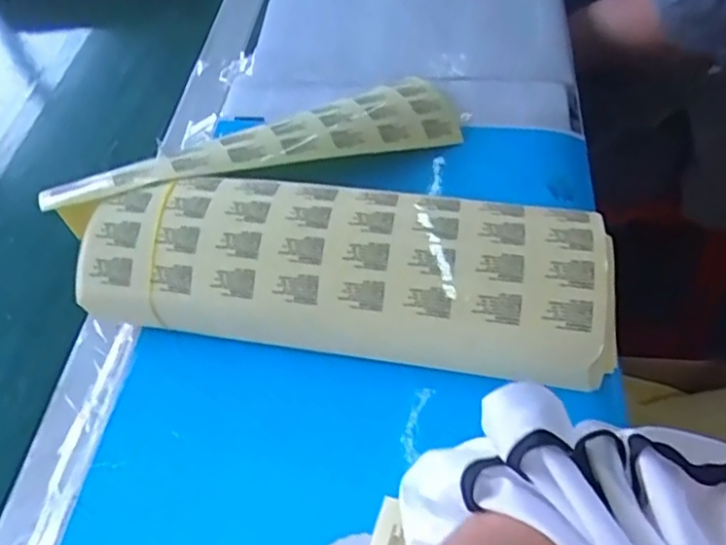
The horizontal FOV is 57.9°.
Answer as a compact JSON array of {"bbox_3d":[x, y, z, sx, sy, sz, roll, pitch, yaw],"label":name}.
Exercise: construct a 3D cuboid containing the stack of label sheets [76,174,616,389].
[{"bbox_3d":[-0.013,-0.006,0.384,0.300,0.029,0.100,7,79,8],"label":"stack of label sheets"}]

